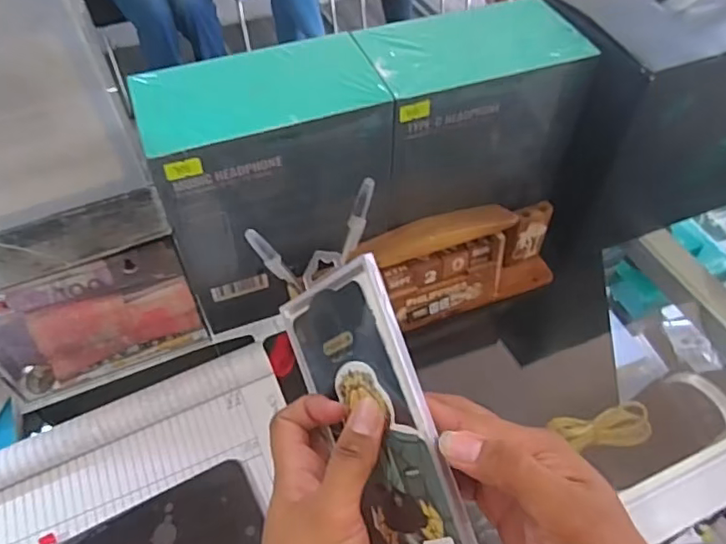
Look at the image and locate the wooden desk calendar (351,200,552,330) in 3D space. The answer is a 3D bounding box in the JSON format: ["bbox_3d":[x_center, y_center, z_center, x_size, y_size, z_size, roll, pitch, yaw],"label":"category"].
[{"bbox_3d":[0.084,-0.010,0.492,0.189,0.079,0.053,-17,54,-13],"label":"wooden desk calendar"}]

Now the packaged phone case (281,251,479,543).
[{"bbox_3d":[0.004,0.079,0.326,0.008,0.086,0.183,-5,71,-46],"label":"packaged phone case"}]

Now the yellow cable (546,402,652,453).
[{"bbox_3d":[0.269,0.176,0.642,0.108,0.016,0.046,-9,52,-7],"label":"yellow cable"}]

